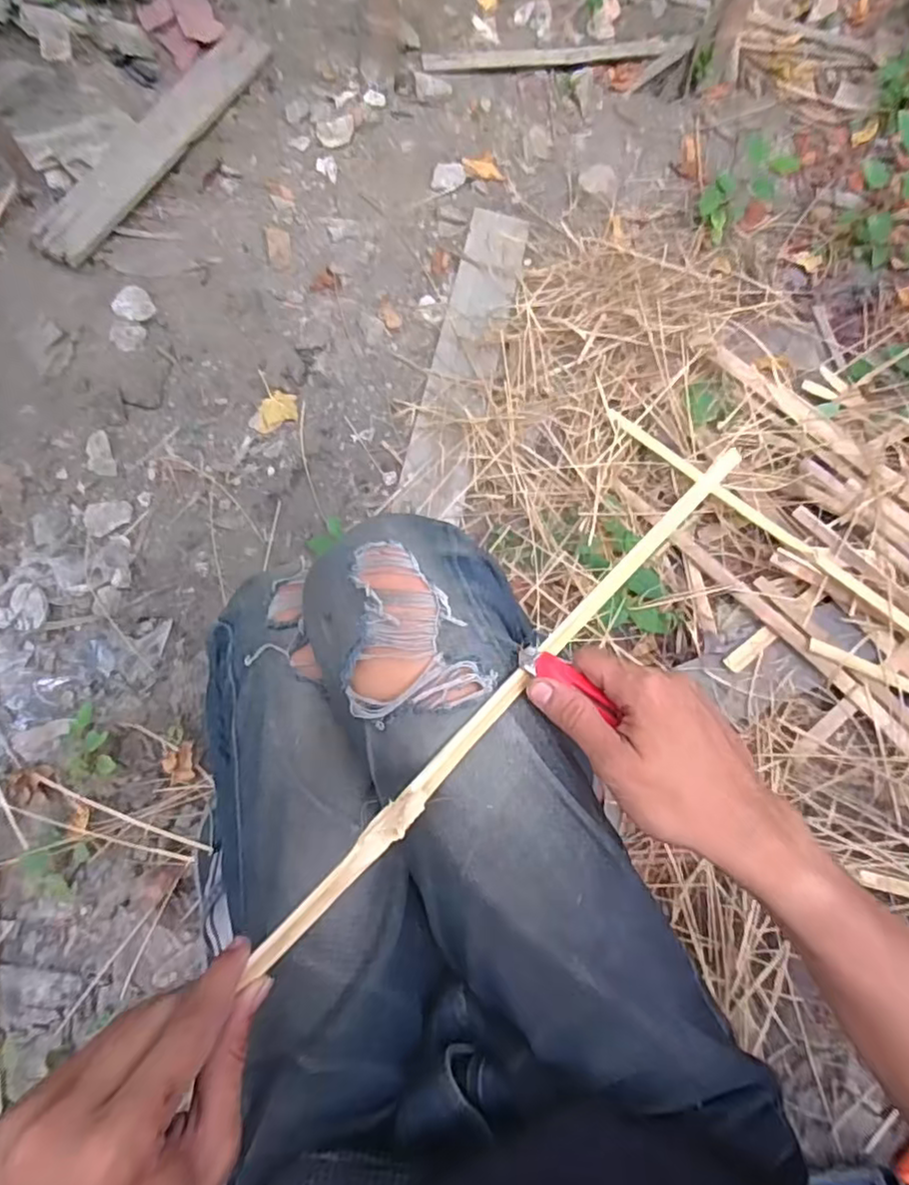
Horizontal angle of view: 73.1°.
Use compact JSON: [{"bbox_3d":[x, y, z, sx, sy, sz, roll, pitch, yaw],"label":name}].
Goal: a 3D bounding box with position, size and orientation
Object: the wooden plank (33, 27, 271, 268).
[{"bbox_3d":[-0.524,-0.802,1.088,0.098,0.020,0.592,31,74,-7],"label":"wooden plank"}]

